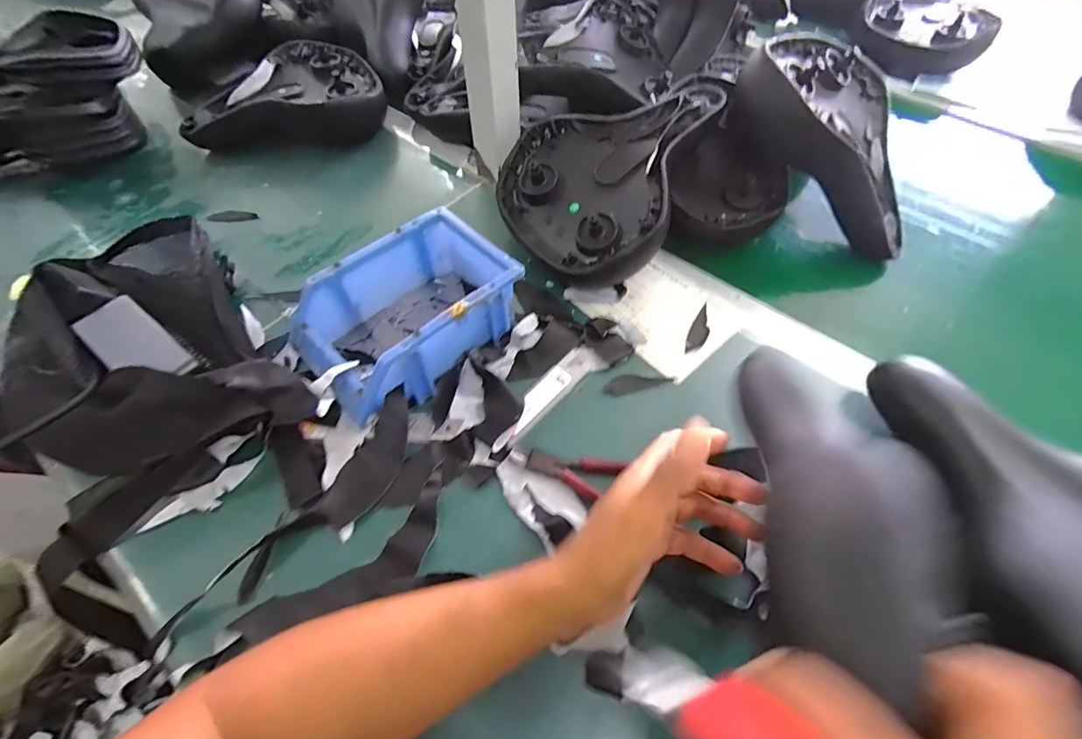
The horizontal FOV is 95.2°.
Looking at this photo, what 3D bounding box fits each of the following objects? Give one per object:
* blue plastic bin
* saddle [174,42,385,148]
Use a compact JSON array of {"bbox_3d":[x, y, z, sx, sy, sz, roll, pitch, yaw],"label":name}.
[{"bbox_3d":[-0.114,-0.048,0.432,0.173,0.073,0.115,-38,62,-22],"label":"blue plastic bin"},{"bbox_3d":[-0.339,-0.358,0.661,0.251,0.064,0.193,-10,56,-6],"label":"saddle"}]

